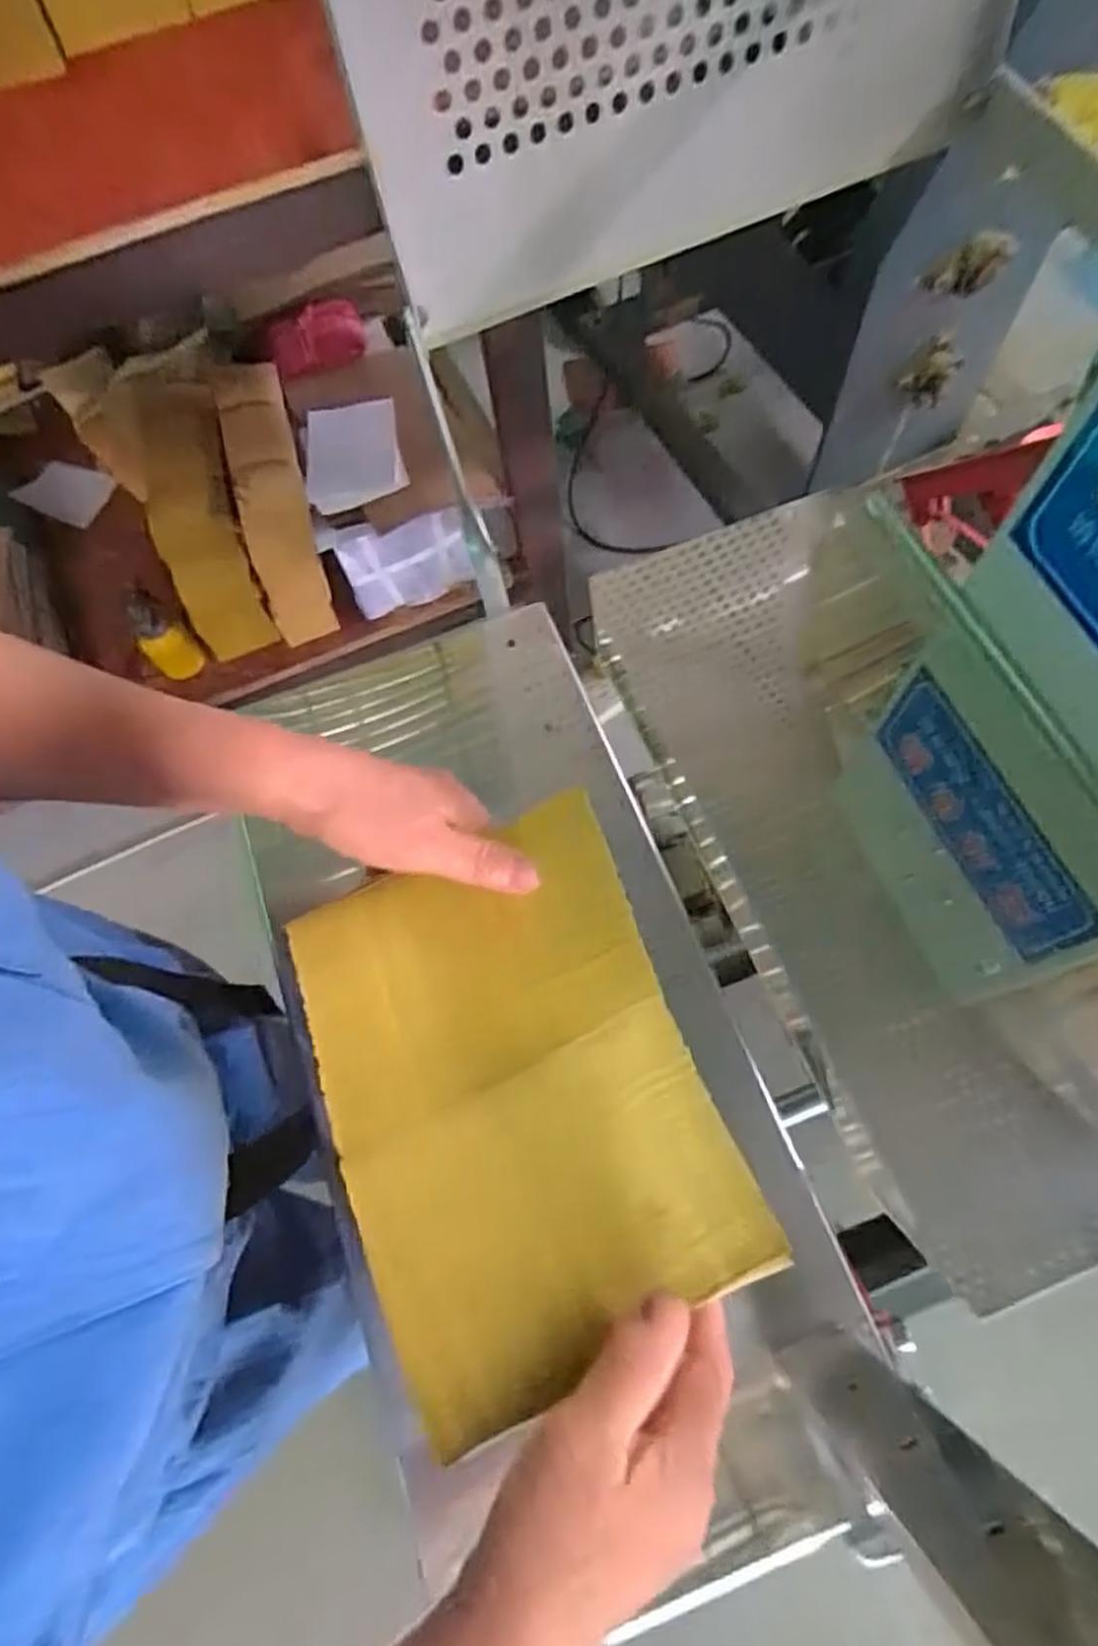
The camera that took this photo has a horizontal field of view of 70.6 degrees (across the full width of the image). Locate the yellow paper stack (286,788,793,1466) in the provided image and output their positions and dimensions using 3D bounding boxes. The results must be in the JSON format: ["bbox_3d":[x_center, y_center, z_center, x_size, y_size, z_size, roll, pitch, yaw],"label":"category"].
[{"bbox_3d":[-0.016,0.117,0.343,0.156,0.013,0.222,-21,68,-6],"label":"yellow paper stack"}]

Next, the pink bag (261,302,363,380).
[{"bbox_3d":[-0.301,-0.615,0.981,0.127,0.036,0.074,-21,68,-5],"label":"pink bag"}]

